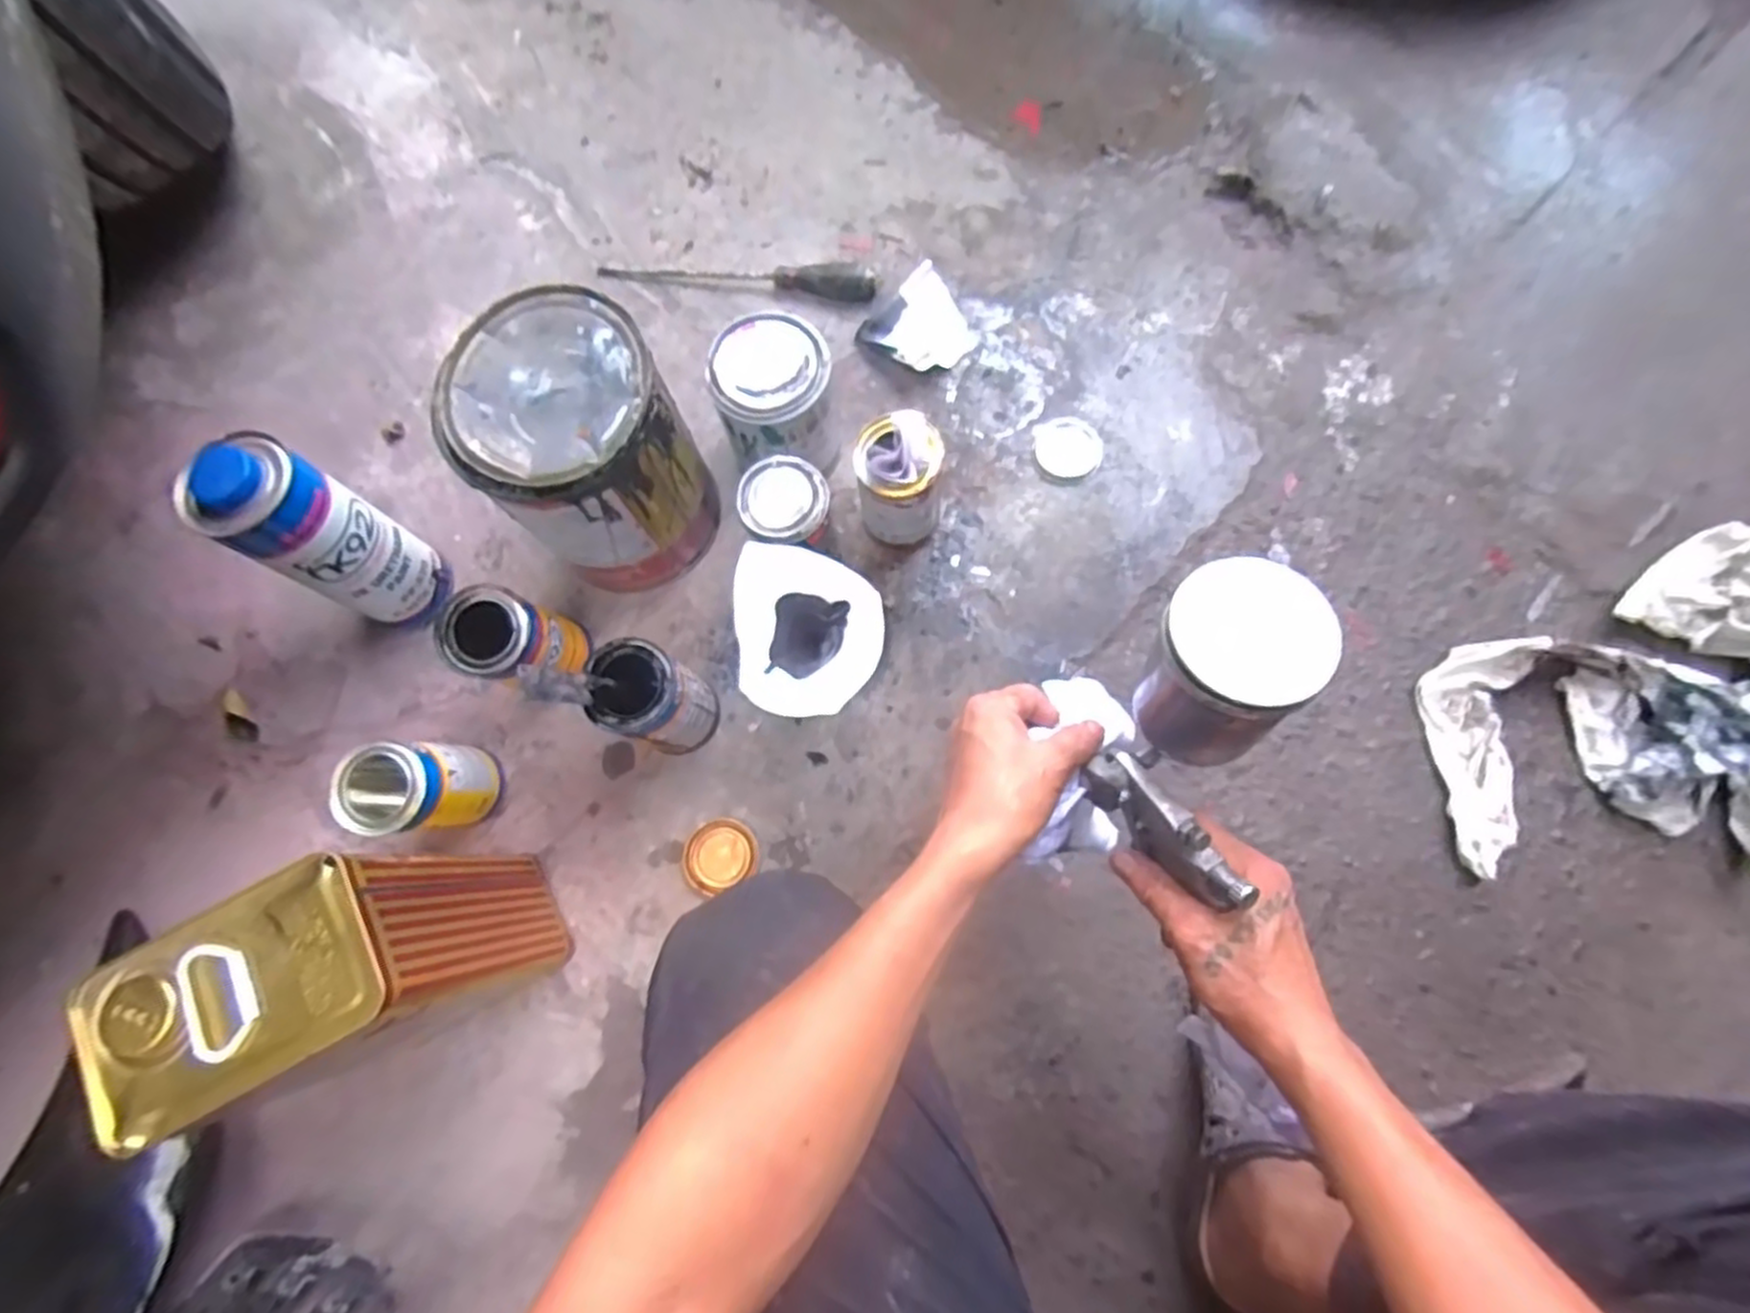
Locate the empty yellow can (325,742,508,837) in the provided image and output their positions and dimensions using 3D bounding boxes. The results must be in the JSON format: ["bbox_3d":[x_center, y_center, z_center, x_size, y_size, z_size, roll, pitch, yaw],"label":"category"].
[{"bbox_3d":[-0.374,0.112,0.635,0.074,0.142,0.068,0,77,1],"label":"empty yellow can"}]

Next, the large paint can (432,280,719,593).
[{"bbox_3d":[-0.234,-0.163,0.652,0.151,0.222,0.155,0,77,2],"label":"large paint can"}]

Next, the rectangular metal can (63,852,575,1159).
[{"bbox_3d":[-0.360,0.219,0.553,0.173,0.245,0.100,-28,77,-4],"label":"rectangular metal can"}]

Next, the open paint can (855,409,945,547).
[{"bbox_3d":[0.021,-0.145,0.679,0.069,0.149,0.072,0,77,1],"label":"open paint can"}]

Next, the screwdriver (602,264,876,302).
[{"bbox_3d":[-0.146,-0.397,0.802,0.294,0.035,0.029,6,77,2],"label":"screwdriver"}]

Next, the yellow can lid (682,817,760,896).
[{"bbox_3d":[-0.136,0.173,0.676,0.066,0.010,0.058,-27,78,-5],"label":"yellow can lid"}]

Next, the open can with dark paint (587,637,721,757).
[{"bbox_3d":[-0.180,0.038,0.646,0.083,0.132,0.072,21,78,6],"label":"open can with dark paint"}]

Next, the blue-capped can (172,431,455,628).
[{"bbox_3d":[-0.450,-0.095,0.650,0.081,0.217,0.081,0,77,1],"label":"blue-capped can"}]

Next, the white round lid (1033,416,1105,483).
[{"bbox_3d":[0.189,-0.204,0.753,0.065,0.014,0.064,0,77,1],"label":"white round lid"}]

